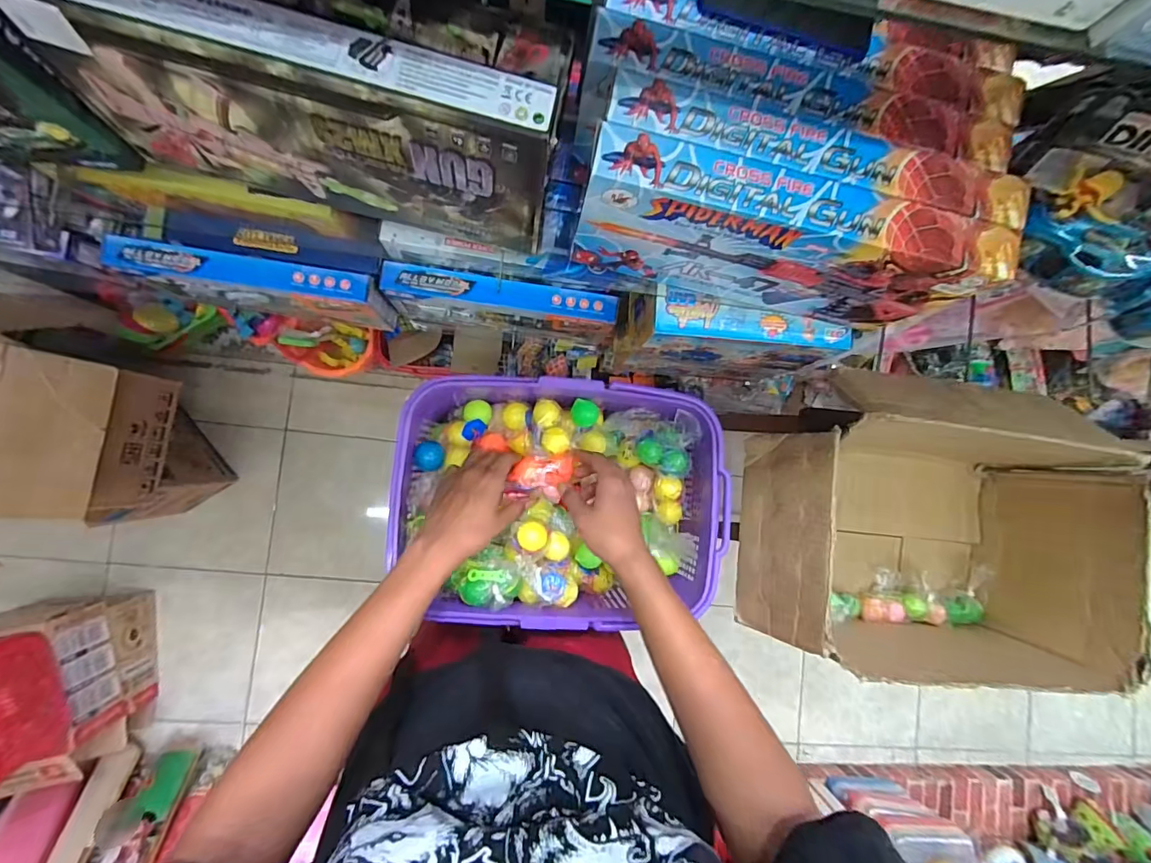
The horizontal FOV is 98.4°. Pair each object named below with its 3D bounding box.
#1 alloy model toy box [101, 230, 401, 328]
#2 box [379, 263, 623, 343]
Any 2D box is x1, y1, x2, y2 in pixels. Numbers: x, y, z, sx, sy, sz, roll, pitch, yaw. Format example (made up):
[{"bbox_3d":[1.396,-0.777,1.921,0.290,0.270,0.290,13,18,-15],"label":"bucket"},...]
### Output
[{"bbox_3d":[-0.481,-0.218,0.767,0.365,0.163,0.057,8,86,-6],"label":"alloy model toy box"},{"bbox_3d":[-0.119,-0.205,0.812,0.347,0.158,0.050,7,86,-6],"label":"box"}]

